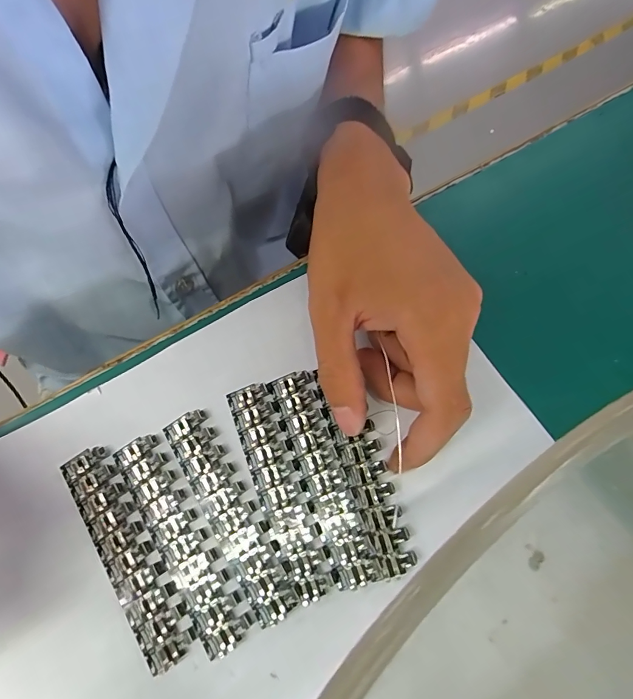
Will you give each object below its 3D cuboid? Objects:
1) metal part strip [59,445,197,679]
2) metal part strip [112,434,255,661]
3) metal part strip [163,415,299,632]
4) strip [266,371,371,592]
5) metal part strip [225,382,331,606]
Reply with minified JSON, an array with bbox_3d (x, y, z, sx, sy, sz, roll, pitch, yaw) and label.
[{"bbox_3d":[-0.095,0.099,0.207,0.024,0.004,0.109,-32,71,-11],"label":"metal part strip"},{"bbox_3d":[-0.069,0.093,0.209,0.024,0.004,0.109,-32,71,-11],"label":"metal part strip"},{"bbox_3d":[-0.045,0.081,0.213,0.025,0.004,0.109,-31,71,-10],"label":"metal part strip"},{"bbox_3d":[0.002,0.063,0.218,0.024,0.005,0.109,-19,69,-6],"label":"strip"},{"bbox_3d":[-0.020,0.069,0.218,0.022,0.006,0.109,-21,69,-7],"label":"metal part strip"}]

